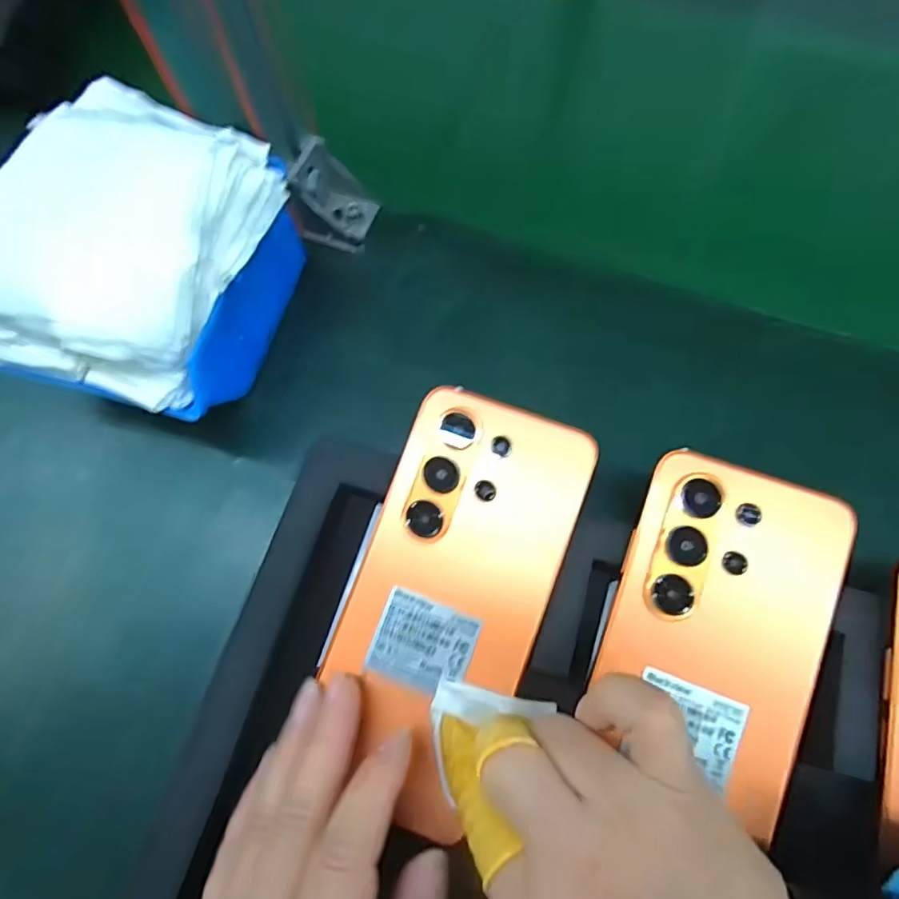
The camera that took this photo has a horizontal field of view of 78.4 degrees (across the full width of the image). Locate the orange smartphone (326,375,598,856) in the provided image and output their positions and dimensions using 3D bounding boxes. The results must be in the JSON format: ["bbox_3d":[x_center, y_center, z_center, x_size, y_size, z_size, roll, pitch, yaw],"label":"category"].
[{"bbox_3d":[-0.001,0.063,0.229,0.077,0.010,0.169,20,84,8],"label":"orange smartphone"}]

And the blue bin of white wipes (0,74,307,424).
[{"bbox_3d":[-0.142,-0.087,0.271,0.110,0.103,0.135,23,72,10],"label":"blue bin of white wipes"}]

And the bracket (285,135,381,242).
[{"bbox_3d":[-0.064,-0.151,0.320,0.039,0.038,0.043,17,71,8],"label":"bracket"}]

